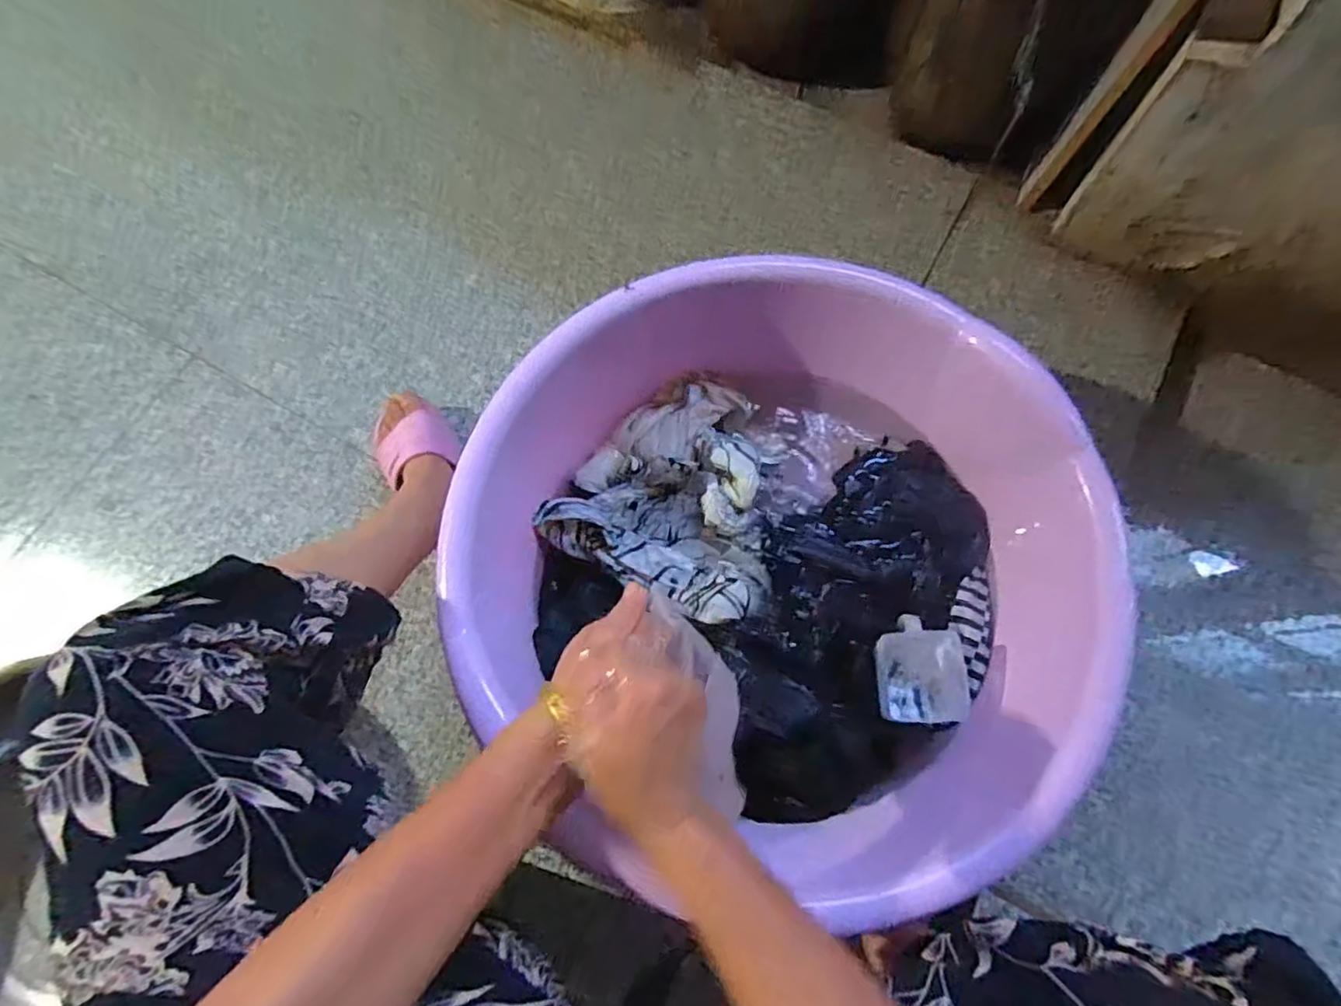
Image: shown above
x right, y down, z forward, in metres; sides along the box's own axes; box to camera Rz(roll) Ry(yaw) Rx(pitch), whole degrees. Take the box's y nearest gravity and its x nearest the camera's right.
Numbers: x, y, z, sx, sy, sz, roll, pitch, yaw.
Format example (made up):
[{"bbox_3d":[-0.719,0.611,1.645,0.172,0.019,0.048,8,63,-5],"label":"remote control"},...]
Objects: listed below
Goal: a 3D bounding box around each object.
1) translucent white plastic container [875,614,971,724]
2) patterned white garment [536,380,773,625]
[{"bbox_3d":[0.242,0.162,0.604,0.080,0.032,0.098,-7,73,0],"label":"translucent white plastic container"},{"bbox_3d":[0.020,-0.016,0.672,0.230,0.056,0.238,25,76,9],"label":"patterned white garment"}]

